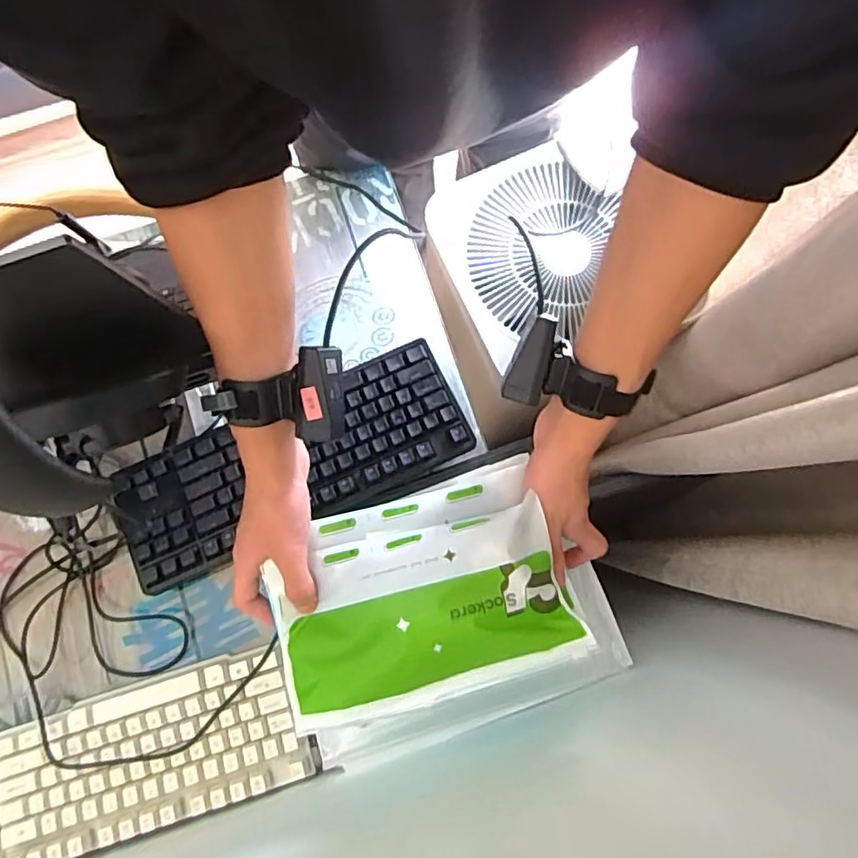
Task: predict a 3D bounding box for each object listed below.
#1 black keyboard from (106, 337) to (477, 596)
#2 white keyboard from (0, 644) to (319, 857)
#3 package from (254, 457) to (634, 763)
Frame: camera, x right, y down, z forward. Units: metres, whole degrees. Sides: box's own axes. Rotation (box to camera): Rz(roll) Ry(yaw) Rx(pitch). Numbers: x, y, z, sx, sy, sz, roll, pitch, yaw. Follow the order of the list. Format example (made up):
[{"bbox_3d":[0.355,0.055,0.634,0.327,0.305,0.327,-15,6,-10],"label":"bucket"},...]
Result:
[{"bbox_3d":[-0.140,0.032,0.617,0.355,0.031,0.132,-25,81,-4],"label":"black keyboard"},{"bbox_3d":[-0.341,0.342,0.586,0.436,0.032,0.128,-18,80,-3],"label":"white keyboard"},{"bbox_3d":[0.002,0.141,0.475,0.251,0.050,0.181,-20,80,-4],"label":"package"}]

